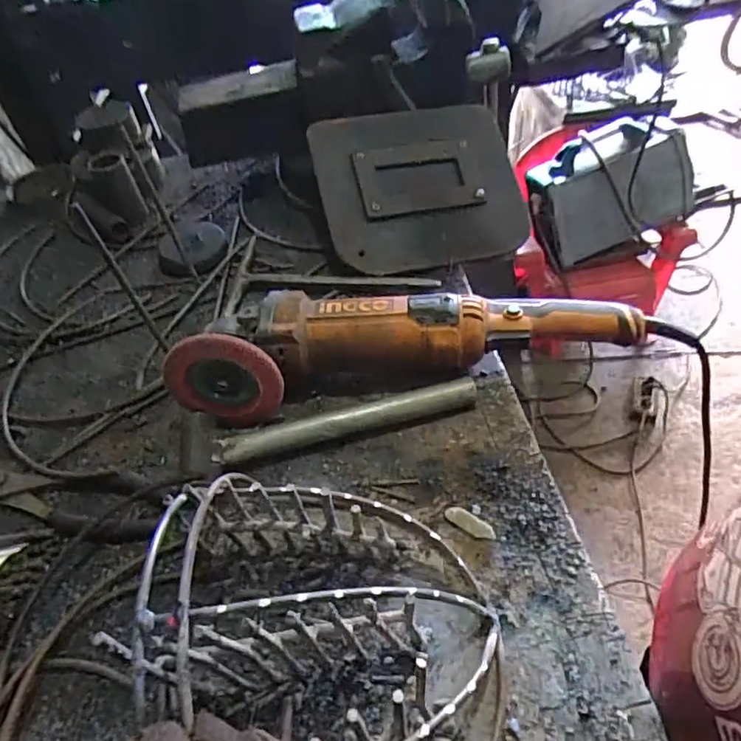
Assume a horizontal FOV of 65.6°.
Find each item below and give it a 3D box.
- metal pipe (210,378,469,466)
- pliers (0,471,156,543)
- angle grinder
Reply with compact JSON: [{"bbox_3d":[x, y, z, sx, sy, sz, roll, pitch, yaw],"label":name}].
[{"bbox_3d":[-0.019,0.042,0.474,0.215,0.021,0.024,-14,48,-5],"label":"metal pipe"},{"bbox_3d":[-0.259,0.103,0.458,0.188,0.013,0.056,1,49,7],"label":"pliers"},{"bbox_3d":[0.054,-0.021,0.483,0.425,0.079,0.097,-1,48,6],"label":"angle grinder"}]

